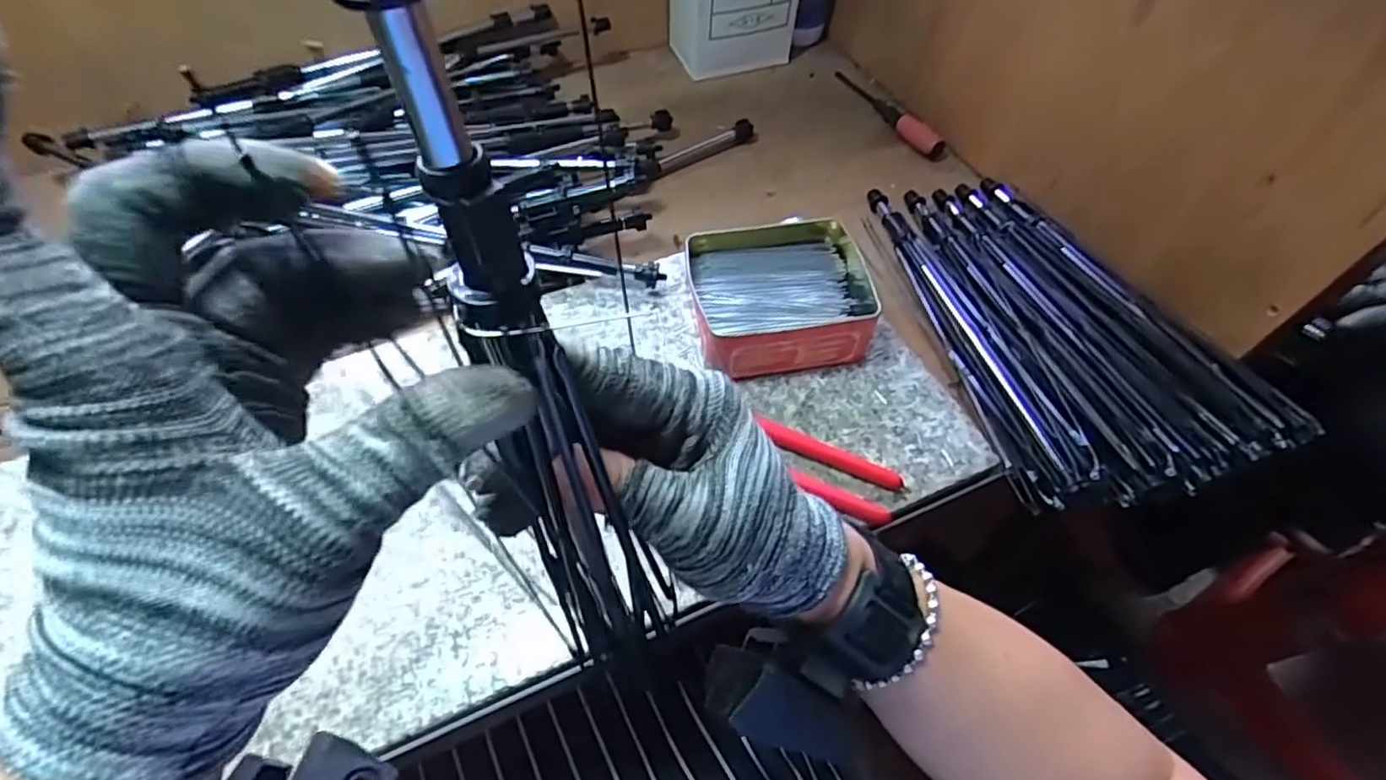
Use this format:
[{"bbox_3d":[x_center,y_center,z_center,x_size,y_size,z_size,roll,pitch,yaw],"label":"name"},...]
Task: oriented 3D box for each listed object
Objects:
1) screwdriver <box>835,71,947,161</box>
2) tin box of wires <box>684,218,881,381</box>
[{"bbox_3d":[0.200,-0.288,0.674,0.026,0.020,0.174,-16,58,-13],"label":"screwdriver"},{"bbox_3d":[0.062,-0.068,0.475,0.130,0.046,0.113,-8,53,-6],"label":"tin box of wires"}]

